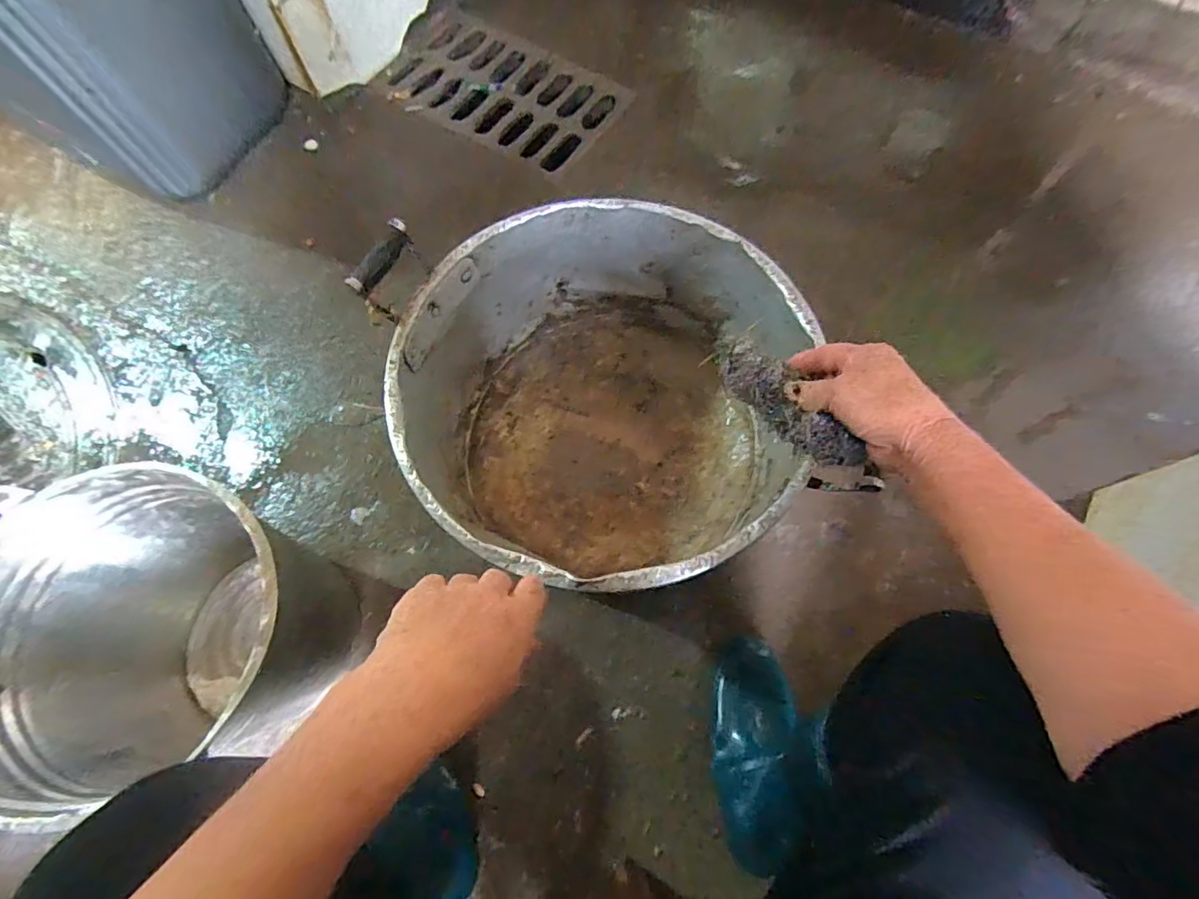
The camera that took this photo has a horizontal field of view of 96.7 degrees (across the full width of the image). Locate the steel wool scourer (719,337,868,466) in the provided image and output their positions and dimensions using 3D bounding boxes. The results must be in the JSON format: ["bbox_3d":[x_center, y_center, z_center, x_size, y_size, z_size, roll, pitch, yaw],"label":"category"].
[{"bbox_3d":[0.144,-0.034,0.418,0.036,0.032,0.132,-36,68,-9],"label":"steel wool scourer"}]

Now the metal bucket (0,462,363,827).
[{"bbox_3d":[-0.450,0.193,0.577,0.301,0.335,0.290,0,68,0],"label":"metal bucket"}]

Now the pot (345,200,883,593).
[{"bbox_3d":[0.011,-0.045,0.675,0.424,0.282,0.438,-1,71,2],"label":"pot"}]

